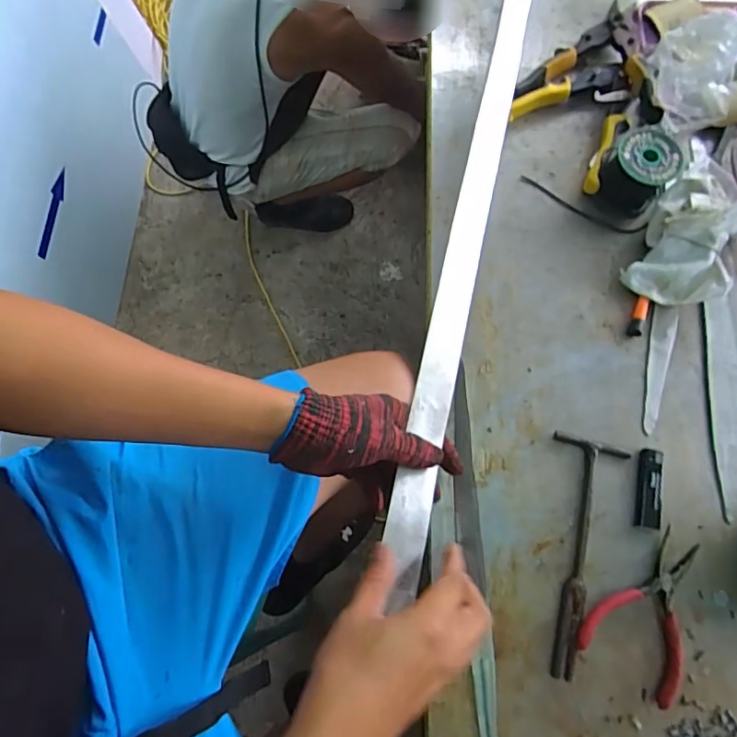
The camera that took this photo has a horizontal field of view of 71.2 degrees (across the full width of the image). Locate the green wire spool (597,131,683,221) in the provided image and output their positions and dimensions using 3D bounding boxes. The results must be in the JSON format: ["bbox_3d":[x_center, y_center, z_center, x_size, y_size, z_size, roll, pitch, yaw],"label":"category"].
[{"bbox_3d":[0.304,-0.222,0.588,0.071,0.069,0.061,39,77,10],"label":"green wire spool"}]

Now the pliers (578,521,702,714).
[{"bbox_3d":[0.268,0.223,0.480,0.098,0.018,0.141,35,76,9],"label":"pliers"}]

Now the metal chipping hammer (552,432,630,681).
[{"bbox_3d":[0.210,0.176,0.494,0.067,0.012,0.221,10,74,2],"label":"metal chipping hammer"}]

